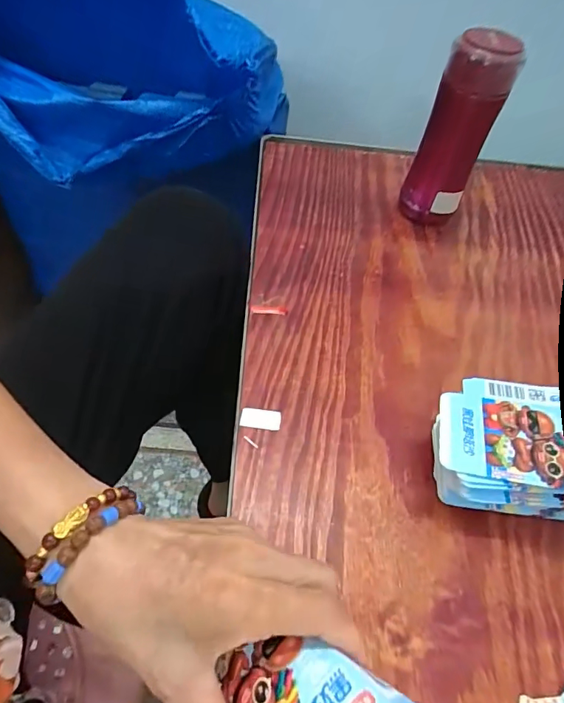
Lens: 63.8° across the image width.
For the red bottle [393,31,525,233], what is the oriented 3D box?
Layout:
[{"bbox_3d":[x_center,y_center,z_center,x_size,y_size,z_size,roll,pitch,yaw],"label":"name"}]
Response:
[{"bbox_3d":[0.179,-0.223,0.482,0.054,0.188,0.060,-26,59,-23],"label":"red bottle"}]

